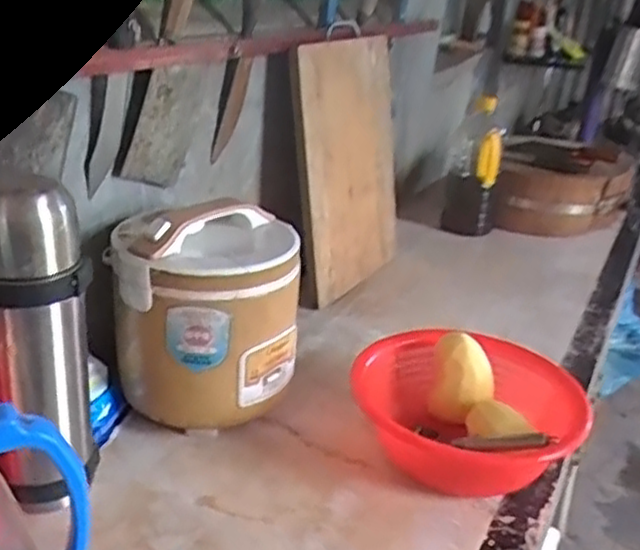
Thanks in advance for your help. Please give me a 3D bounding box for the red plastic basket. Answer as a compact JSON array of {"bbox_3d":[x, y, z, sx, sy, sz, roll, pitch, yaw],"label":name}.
[{"bbox_3d":[0.162,0.155,0.800,0.244,0.100,0.228,4,23,-2],"label":"red plastic basket"}]

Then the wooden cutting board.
[{"bbox_3d":[0.055,-0.185,1.205,0.022,0.402,0.316,5,23,29],"label":"wooden cutting board"}]

